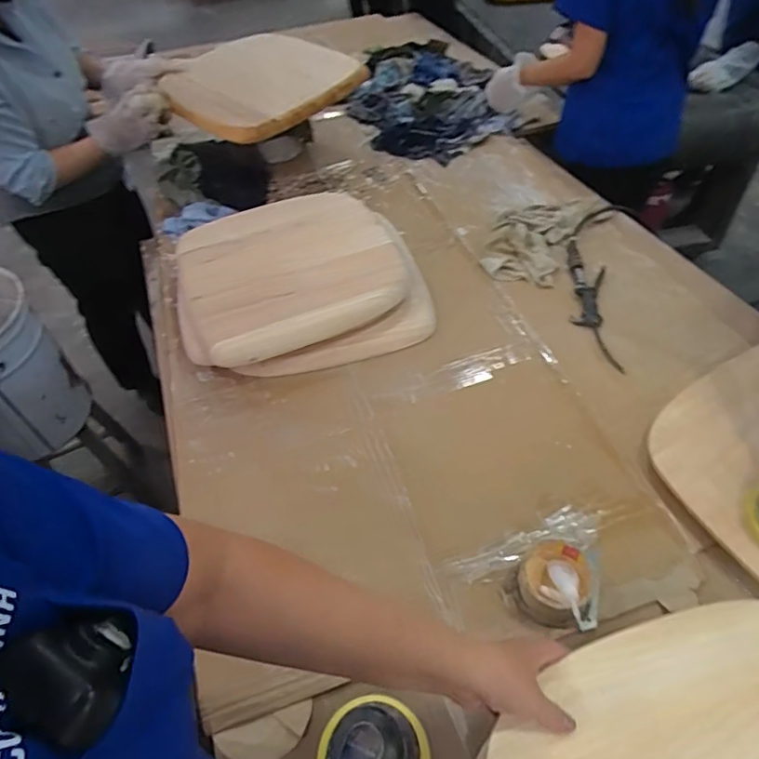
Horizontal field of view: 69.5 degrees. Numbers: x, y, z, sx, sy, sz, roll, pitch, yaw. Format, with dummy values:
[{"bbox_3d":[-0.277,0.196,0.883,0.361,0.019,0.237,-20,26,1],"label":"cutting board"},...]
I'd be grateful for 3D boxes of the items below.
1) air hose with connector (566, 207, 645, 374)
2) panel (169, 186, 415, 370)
[{"bbox_3d":[0.426,-0.212,1.056,0.135,0.025,0.490,14,50,17],"label":"air hose with connector"},{"bbox_3d":[-0.176,-0.223,1.059,0.391,0.035,0.431,-21,51,-9],"label":"panel"}]

